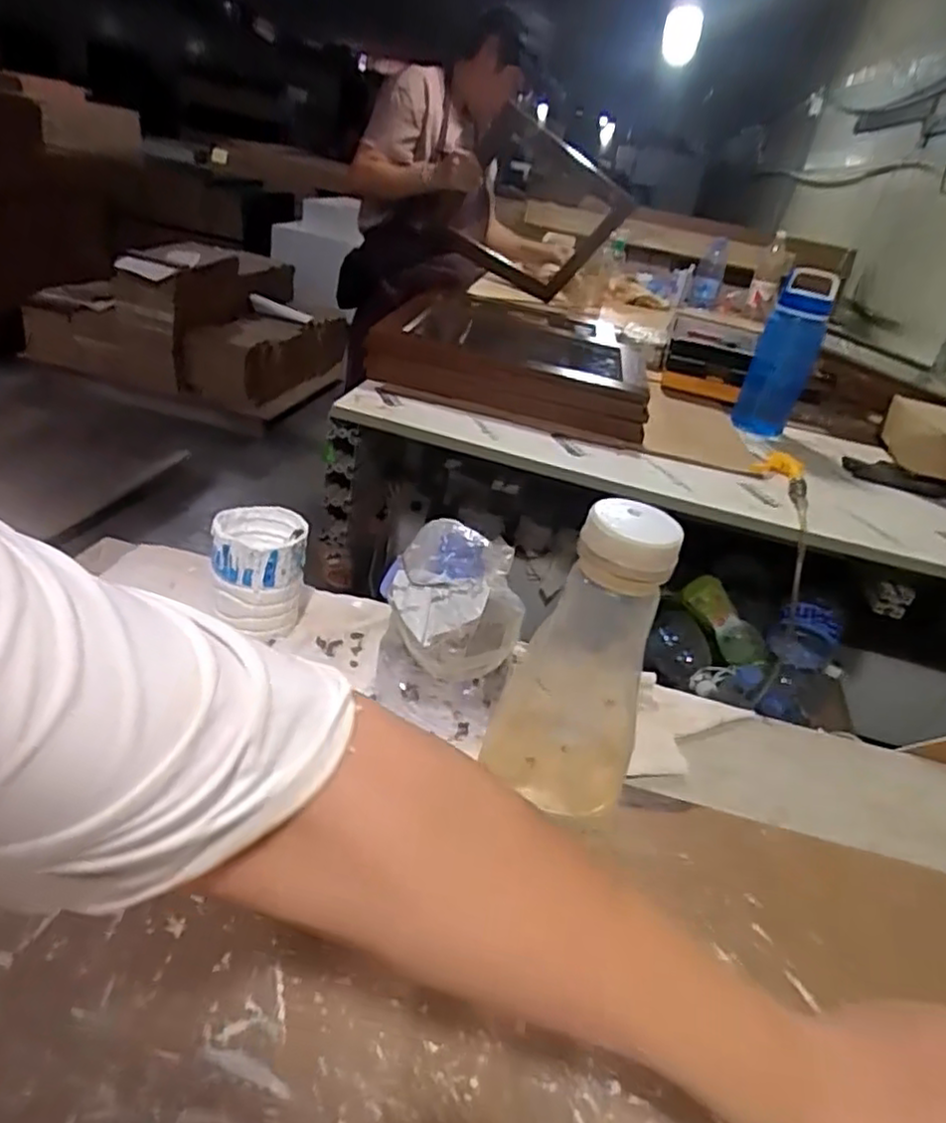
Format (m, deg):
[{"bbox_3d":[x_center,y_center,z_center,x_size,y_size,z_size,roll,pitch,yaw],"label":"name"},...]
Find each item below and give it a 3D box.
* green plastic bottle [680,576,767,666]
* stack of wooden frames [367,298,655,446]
[{"bbox_3d":[0.406,0.098,1.146,0.056,0.067,0.172,-16,64,-36],"label":"green plastic bottle"},{"bbox_3d":[0.078,-0.398,1.354,0.492,0.098,0.563,14,30,4],"label":"stack of wooden frames"}]

